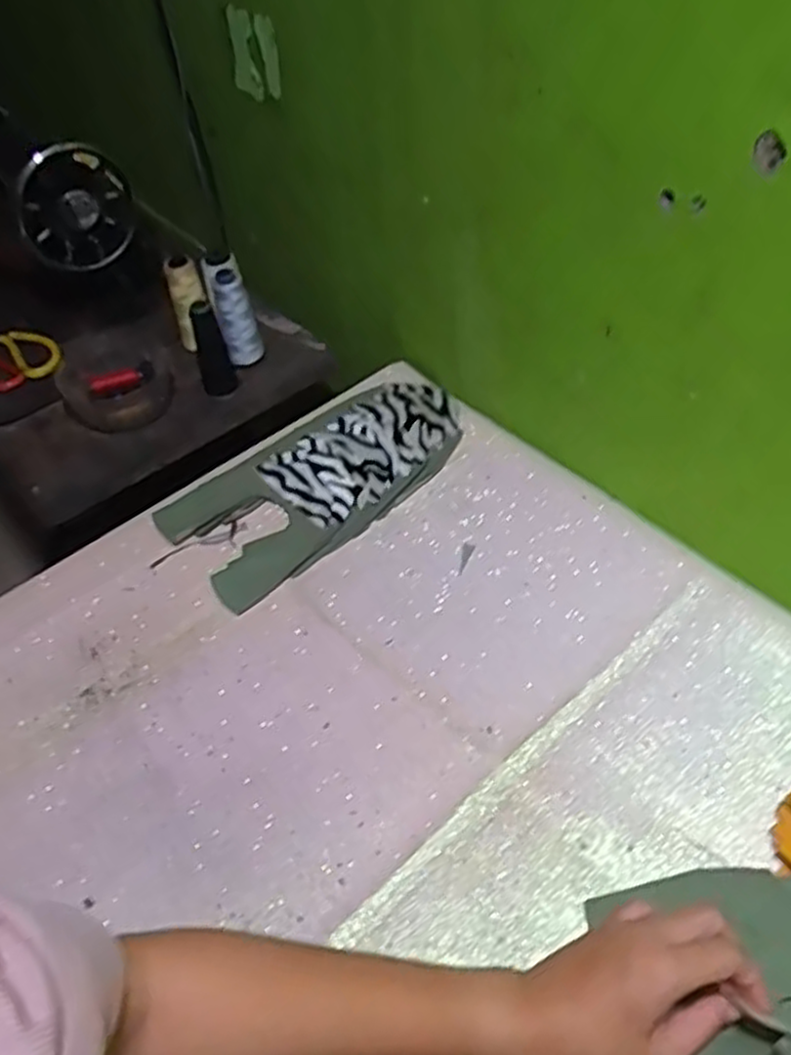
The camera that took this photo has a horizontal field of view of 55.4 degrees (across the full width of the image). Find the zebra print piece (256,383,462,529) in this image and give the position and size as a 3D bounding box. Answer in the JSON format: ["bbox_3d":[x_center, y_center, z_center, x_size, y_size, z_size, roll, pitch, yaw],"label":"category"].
[{"bbox_3d":[-0.028,-0.086,0.789,0.108,0.011,0.214,39,61,22],"label":"zebra print piece"}]

